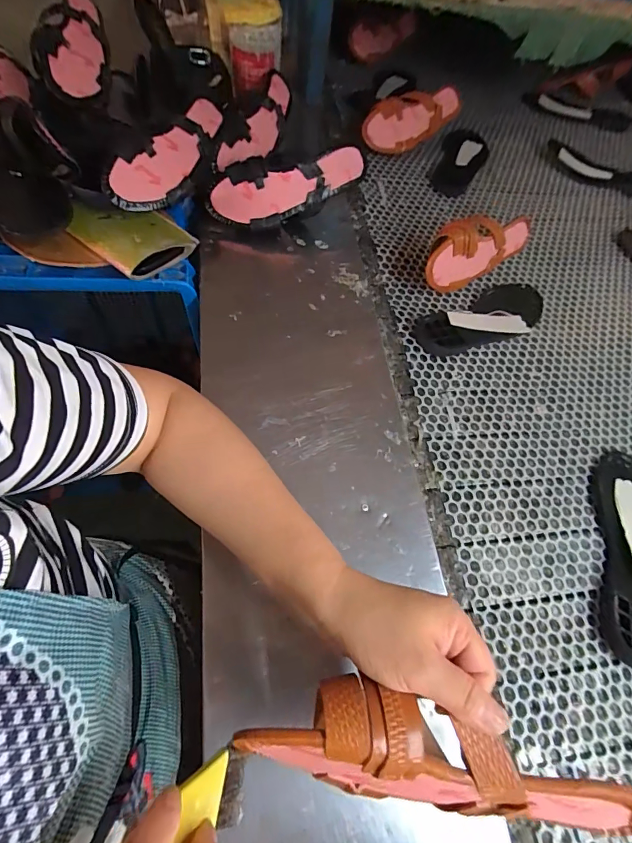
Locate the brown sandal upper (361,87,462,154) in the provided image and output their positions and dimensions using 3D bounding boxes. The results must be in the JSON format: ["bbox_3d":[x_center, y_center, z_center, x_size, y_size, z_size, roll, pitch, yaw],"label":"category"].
[{"bbox_3d":[0.178,-0.586,0.797,0.224,0.090,0.060,-35,35,-20],"label":"brown sandal upper"}]

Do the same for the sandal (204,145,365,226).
[{"bbox_3d":[-0.044,-0.340,0.608,0.226,0.082,0.055,-11,16,-2],"label":"sandal"}]

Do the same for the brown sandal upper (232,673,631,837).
[{"bbox_3d":[0.072,0.204,0.247,0.231,0.071,0.054,20,58,-6],"label":"brown sandal upper"}]

